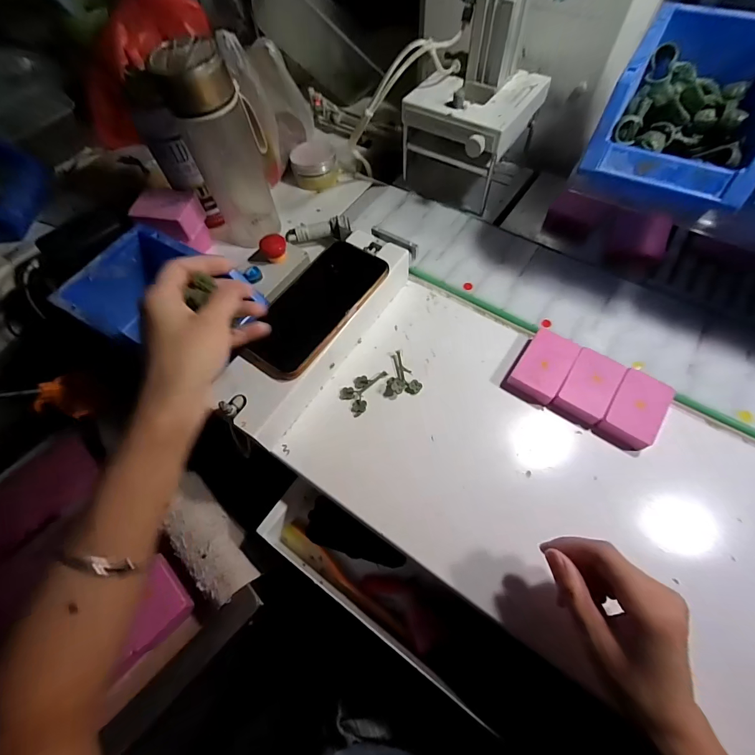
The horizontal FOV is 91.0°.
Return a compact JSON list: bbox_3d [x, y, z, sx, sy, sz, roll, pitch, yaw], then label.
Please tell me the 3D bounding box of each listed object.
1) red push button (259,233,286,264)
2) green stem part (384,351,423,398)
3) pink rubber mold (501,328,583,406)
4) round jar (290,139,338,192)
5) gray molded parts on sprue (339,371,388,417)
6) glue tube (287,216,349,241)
[{"bbox_3d":[-0.117,-0.146,0.423,0.029,0.022,0.023,-24,64,-10],"label":"red push button"},{"bbox_3d":[0.024,-0.006,0.382,0.037,0.011,0.048,-6,62,0],"label":"green stem part"},{"bbox_3d":[0.166,-0.011,0.375,0.047,0.022,0.074,31,68,17],"label":"pink rubber mold"},{"bbox_3d":[-0.091,-0.311,0.546,0.066,0.039,0.054,-9,64,0],"label":"round jar"},{"bbox_3d":[-0.012,0.011,0.379,0.054,0.005,0.033,-41,67,-17],"label":"gray molded parts on sprue"},{"bbox_3d":[-0.073,-0.179,0.456,0.078,0.016,0.028,-8,62,-1],"label":"glue tube"}]

